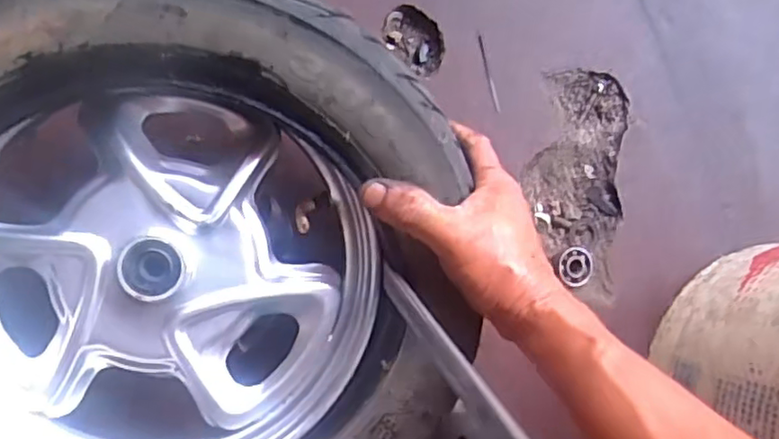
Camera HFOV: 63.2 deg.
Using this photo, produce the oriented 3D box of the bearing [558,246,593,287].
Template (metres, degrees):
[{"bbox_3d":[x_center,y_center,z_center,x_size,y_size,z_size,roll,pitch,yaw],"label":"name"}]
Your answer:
[{"bbox_3d":[0.151,0.037,0.509,0.032,0.010,0.030,2,80,-11],"label":"bearing"}]

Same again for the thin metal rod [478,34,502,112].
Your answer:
[{"bbox_3d":[0.079,-0.114,0.499,0.005,0.004,0.061,-16,92,-11],"label":"thin metal rod"}]

